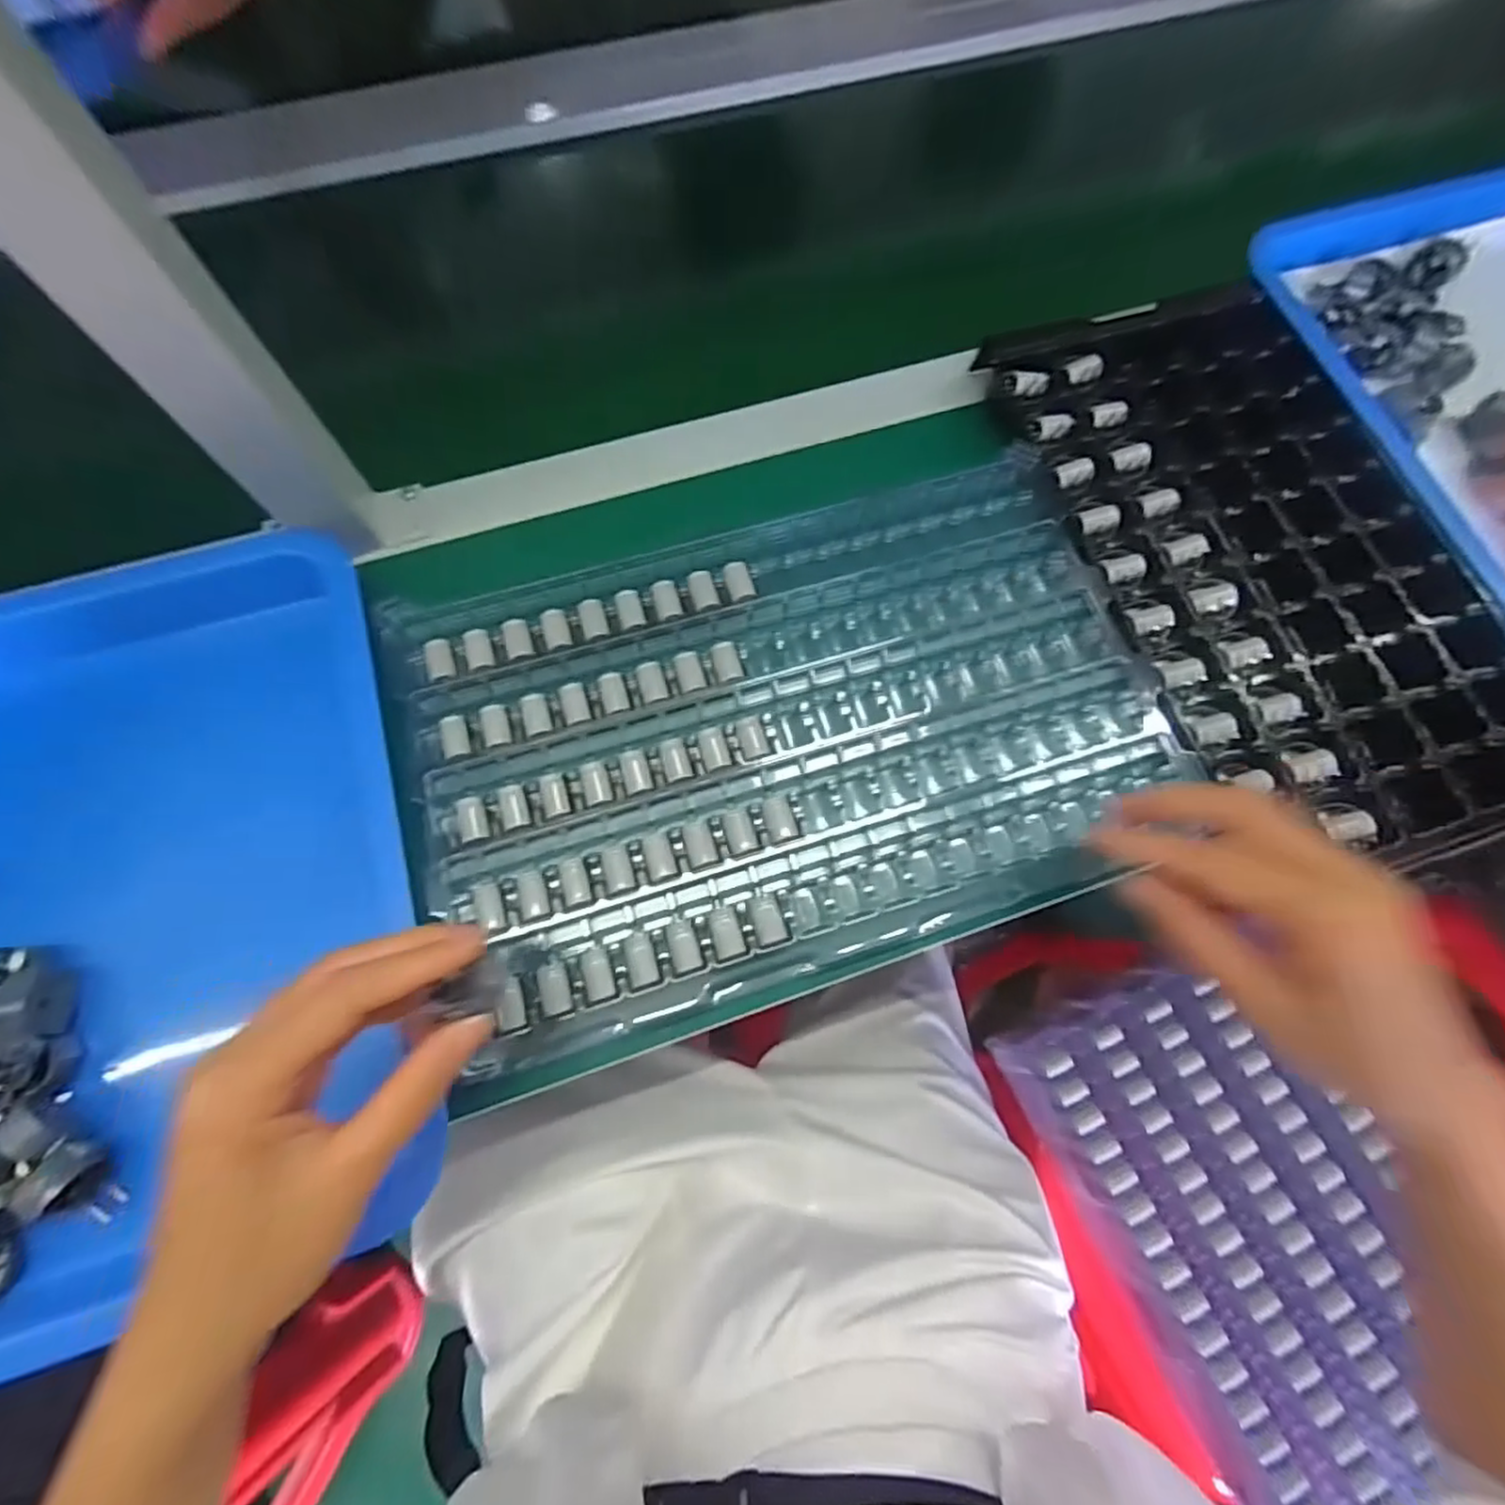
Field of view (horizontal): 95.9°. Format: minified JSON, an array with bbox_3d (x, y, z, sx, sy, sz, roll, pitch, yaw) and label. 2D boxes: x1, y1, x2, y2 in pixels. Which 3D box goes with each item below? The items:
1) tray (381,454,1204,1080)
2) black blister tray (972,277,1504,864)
[{"bbox_3d":[0.018,-0.020,0.342,0.355,0.011,0.222,-18,73,-7],"label":"tray"},{"bbox_3d":[0.272,-0.114,0.371,0.190,0.019,0.338,-19,73,-8],"label":"black blister tray"}]

